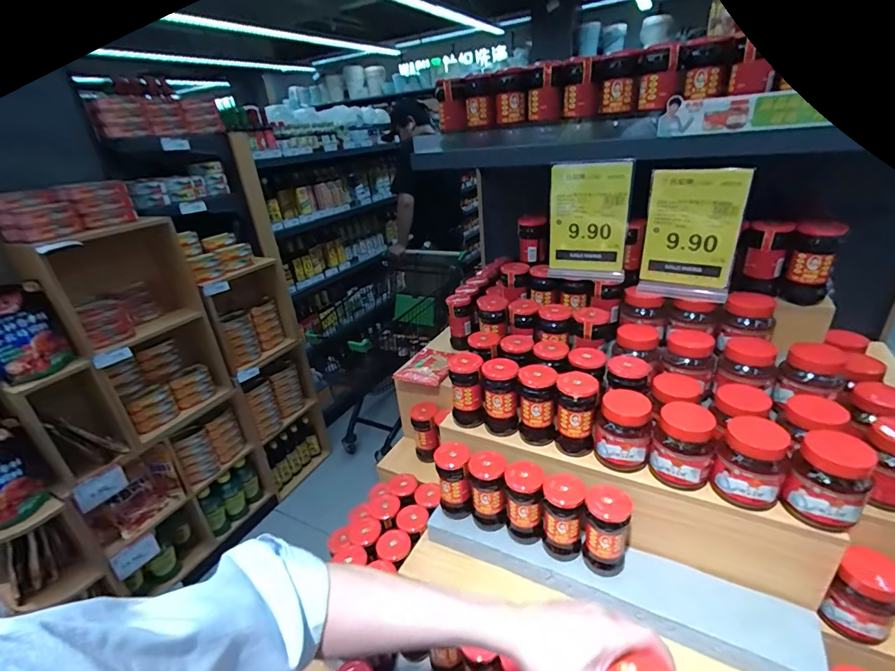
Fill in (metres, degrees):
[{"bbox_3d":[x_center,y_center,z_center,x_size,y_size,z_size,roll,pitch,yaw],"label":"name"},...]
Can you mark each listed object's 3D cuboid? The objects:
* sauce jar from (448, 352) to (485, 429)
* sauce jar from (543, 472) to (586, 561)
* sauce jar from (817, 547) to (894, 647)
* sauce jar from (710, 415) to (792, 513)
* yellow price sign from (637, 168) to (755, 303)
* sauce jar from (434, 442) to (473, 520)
[{"bbox_3d":[0.039,0.104,0.831,0.062,0.146,0.070,-3,26,7],"label":"sauce jar"},{"bbox_3d":[0.197,0.308,0.718,0.064,0.142,0.066,-5,26,2],"label":"sauce jar"},{"bbox_3d":[0.600,0.383,0.612,0.070,0.121,0.069,-5,26,2],"label":"sauce jar"},{"bbox_3d":[0.436,0.186,0.611,0.078,0.116,0.070,16,33,38],"label":"sauce jar"},{"bbox_3d":[0.437,-0.177,0.764,0.147,0.226,0.015,11,33,31],"label":"yellow price sign"},{"bbox_3d":[0.014,0.277,0.808,0.060,0.132,0.061,-5,26,2],"label":"sauce jar"}]

